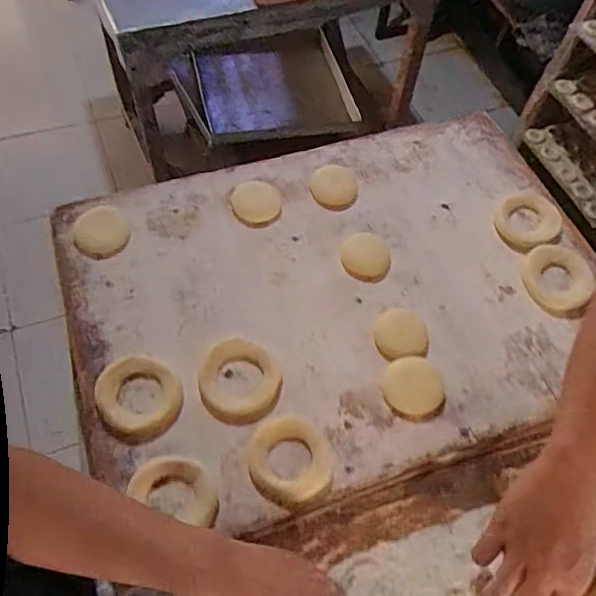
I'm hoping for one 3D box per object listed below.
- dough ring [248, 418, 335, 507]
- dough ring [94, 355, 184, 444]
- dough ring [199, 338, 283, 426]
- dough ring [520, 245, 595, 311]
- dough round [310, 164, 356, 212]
[{"bbox_3d":[-0.008,0.156,0.539,0.077,0.013,0.081,2,59,-3],"label":"dough ring"},{"bbox_3d":[-0.158,0.098,0.560,0.080,0.013,0.087,2,59,-3],"label":"dough ring"},{"bbox_3d":[-0.059,0.084,0.576,0.081,0.015,0.083,-2,59,-5],"label":"dough ring"},{"bbox_3d":[0.306,-0.024,0.662,0.080,0.011,0.083,2,59,-3],"label":"dough ring"},{"bbox_3d":[0.046,-0.142,0.713,0.057,0.007,0.066,8,59,1],"label":"dough round"}]

